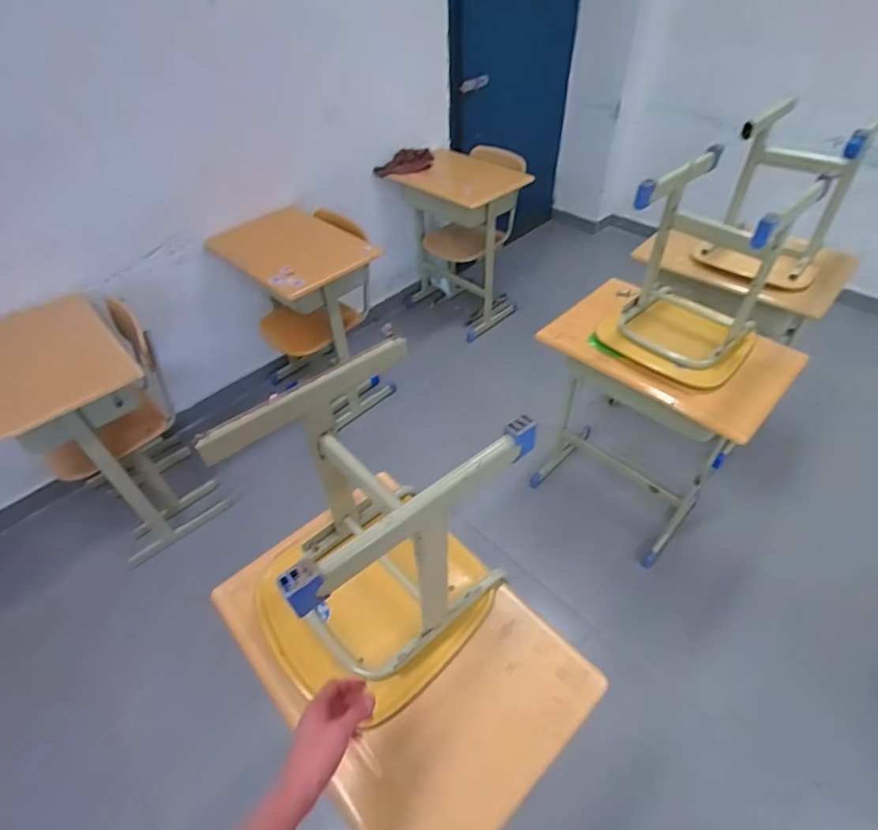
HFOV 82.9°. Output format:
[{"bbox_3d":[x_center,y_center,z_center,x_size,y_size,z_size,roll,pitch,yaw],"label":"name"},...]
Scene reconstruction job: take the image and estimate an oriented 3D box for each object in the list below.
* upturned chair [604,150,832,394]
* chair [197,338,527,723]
[{"bbox_3d":[0.650,-0.350,1.239,0.357,0.433,0.387,27,54,27],"label":"upturned chair"},{"bbox_3d":[-0.099,0.193,0.766,0.330,0.467,0.383,33,56,28],"label":"chair"}]

